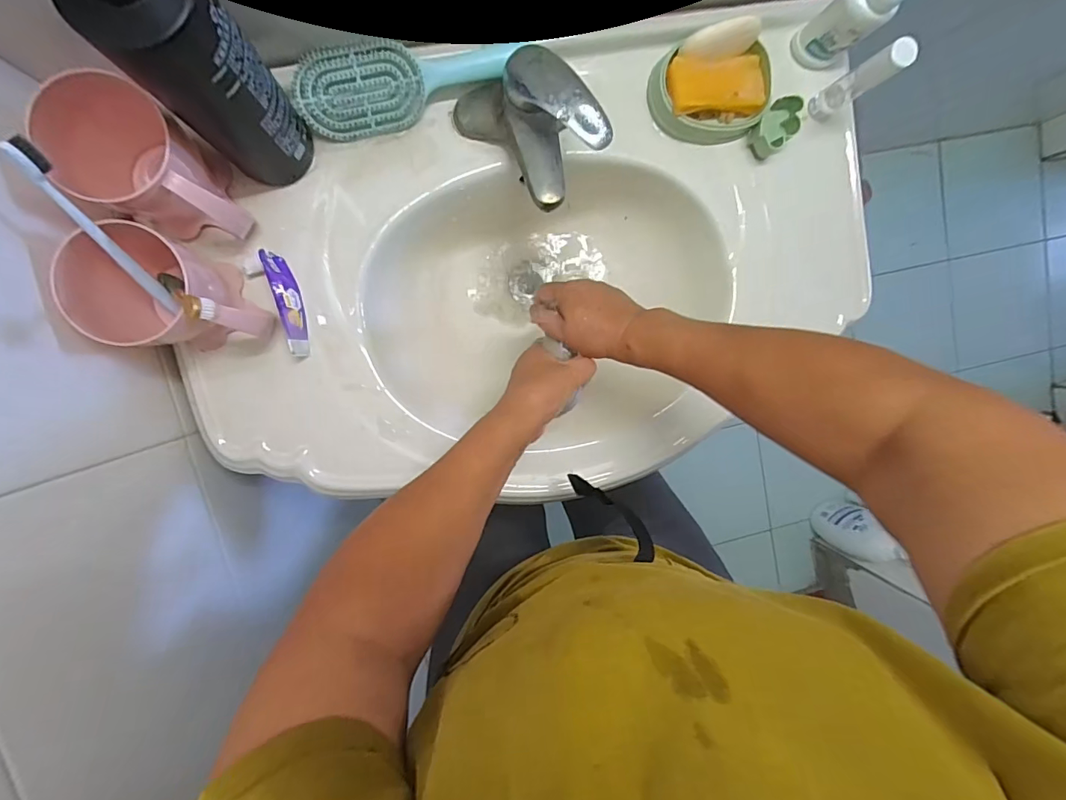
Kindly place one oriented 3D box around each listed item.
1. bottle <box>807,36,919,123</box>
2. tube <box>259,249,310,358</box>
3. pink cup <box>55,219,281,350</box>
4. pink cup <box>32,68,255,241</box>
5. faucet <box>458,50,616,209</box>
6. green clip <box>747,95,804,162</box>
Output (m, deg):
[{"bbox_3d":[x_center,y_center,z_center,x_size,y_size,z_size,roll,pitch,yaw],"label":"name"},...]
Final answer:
[{"bbox_3d":[0.331,-0.323,0.486,0.028,0.124,0.028,-39,100,-2],"label":"bottle"},{"bbox_3d":[-0.237,-0.094,0.470,0.019,0.028,0.102,-15,98,-6],"label":"tube"},{"bbox_3d":[-0.304,-0.092,0.422,0.132,0.111,0.097,6,95,-8],"label":"pink cup"},{"bbox_3d":[-0.317,-0.192,0.405,0.127,0.110,0.088,26,92,-10],"label":"pink cup"},{"bbox_3d":[-0.002,-0.254,0.443,0.077,0.094,0.133,-44,100,-1],"label":"faucet"},{"bbox_3d":[0.262,-0.294,0.524,0.037,0.044,0.053,39,90,-10],"label":"green clip"}]

